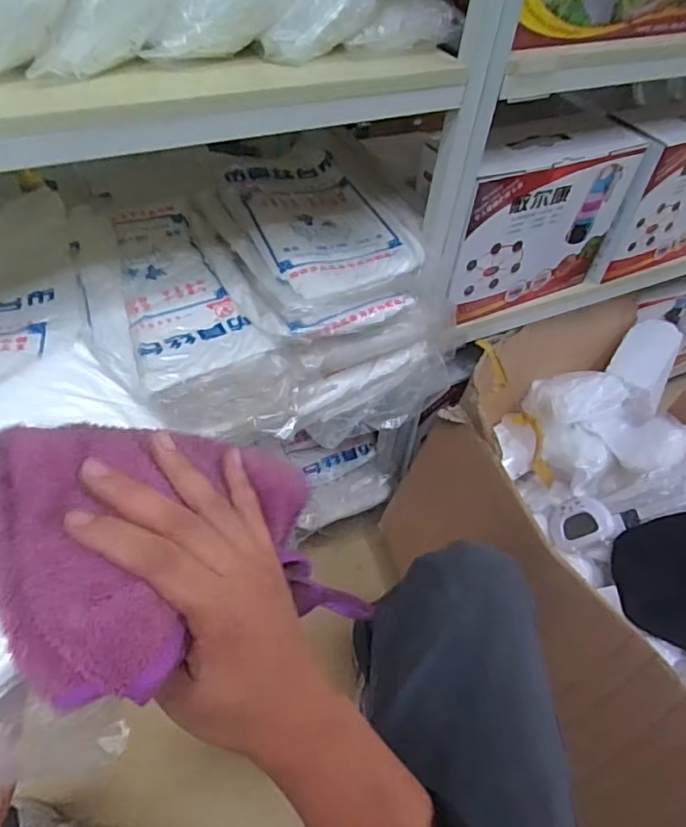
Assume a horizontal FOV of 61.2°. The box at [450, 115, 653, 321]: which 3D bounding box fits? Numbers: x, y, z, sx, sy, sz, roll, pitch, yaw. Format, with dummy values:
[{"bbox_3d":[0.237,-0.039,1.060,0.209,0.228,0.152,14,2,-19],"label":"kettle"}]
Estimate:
[{"bbox_3d":[0.285,-0.300,0.904,0.331,0.244,0.103,-21,54,-23],"label":"box"}]

